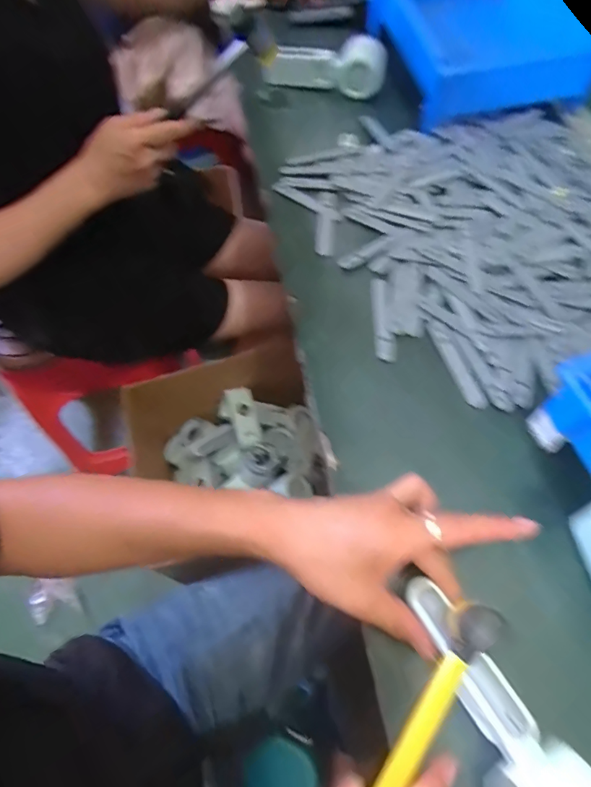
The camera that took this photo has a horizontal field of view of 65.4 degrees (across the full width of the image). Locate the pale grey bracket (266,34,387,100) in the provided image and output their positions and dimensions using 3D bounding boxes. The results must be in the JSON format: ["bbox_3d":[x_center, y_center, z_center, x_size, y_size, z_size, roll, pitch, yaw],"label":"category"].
[{"bbox_3d":[0.042,-0.440,0.629,0.158,0.067,0.029,-4,62,-1],"label":"pale grey bracket"}]

